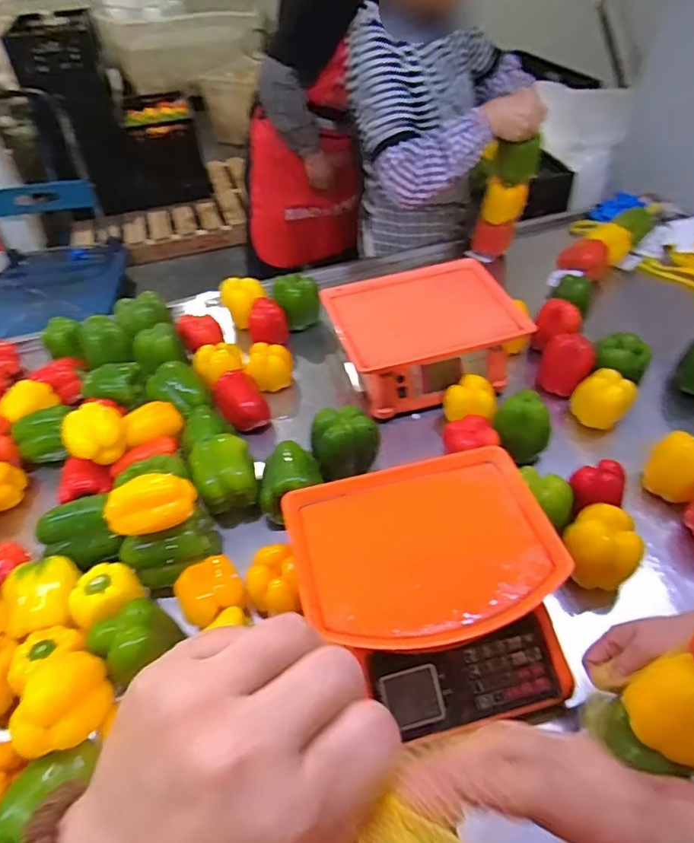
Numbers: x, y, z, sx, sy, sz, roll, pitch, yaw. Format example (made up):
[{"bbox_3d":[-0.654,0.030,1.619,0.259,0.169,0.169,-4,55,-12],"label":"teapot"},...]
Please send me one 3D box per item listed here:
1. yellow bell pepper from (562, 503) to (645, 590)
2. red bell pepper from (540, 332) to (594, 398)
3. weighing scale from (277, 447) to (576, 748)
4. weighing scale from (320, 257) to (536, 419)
[{"bbox_3d":[0.313,0.151,0.666,0.079,0.066,0.085,-17,47,-12],"label":"yellow bell pepper"},{"bbox_3d":[0.367,-0.099,0.914,0.080,0.087,0.064,17,50,20],"label":"red bell pepper"},{"bbox_3d":[0.094,0.182,0.620,0.284,0.099,0.278,-12,46,-7],"label":"weighing scale"},{"bbox_3d":[0.132,-0.153,0.989,0.307,0.126,0.267,-13,46,-8],"label":"weighing scale"}]

